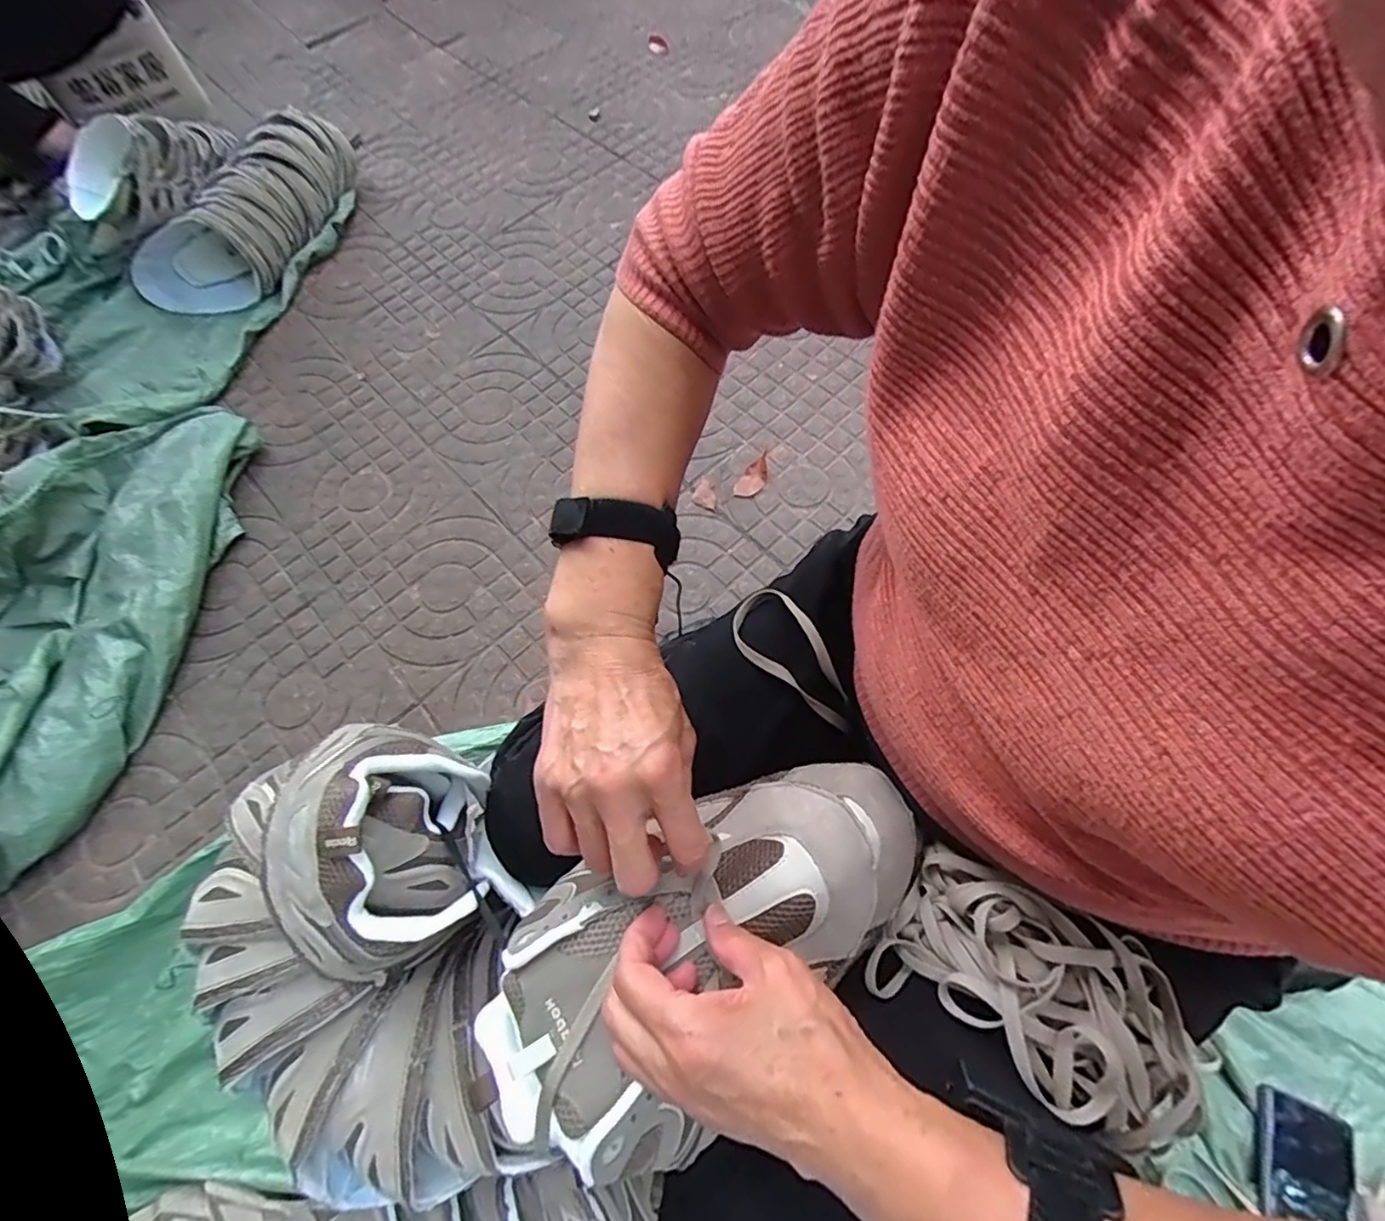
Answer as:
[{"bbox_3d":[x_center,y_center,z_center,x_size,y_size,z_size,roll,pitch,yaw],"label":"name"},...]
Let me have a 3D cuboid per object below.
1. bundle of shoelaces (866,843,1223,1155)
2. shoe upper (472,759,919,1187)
[{"bbox_3d":[0.187,0.206,0.332,0.152,0.051,0.089,28,71,16],"label":"bundle of shoelaces"},{"bbox_3d":[0.007,0.183,0.347,0.275,0.081,0.136,-33,67,-8],"label":"shoe upper"}]

